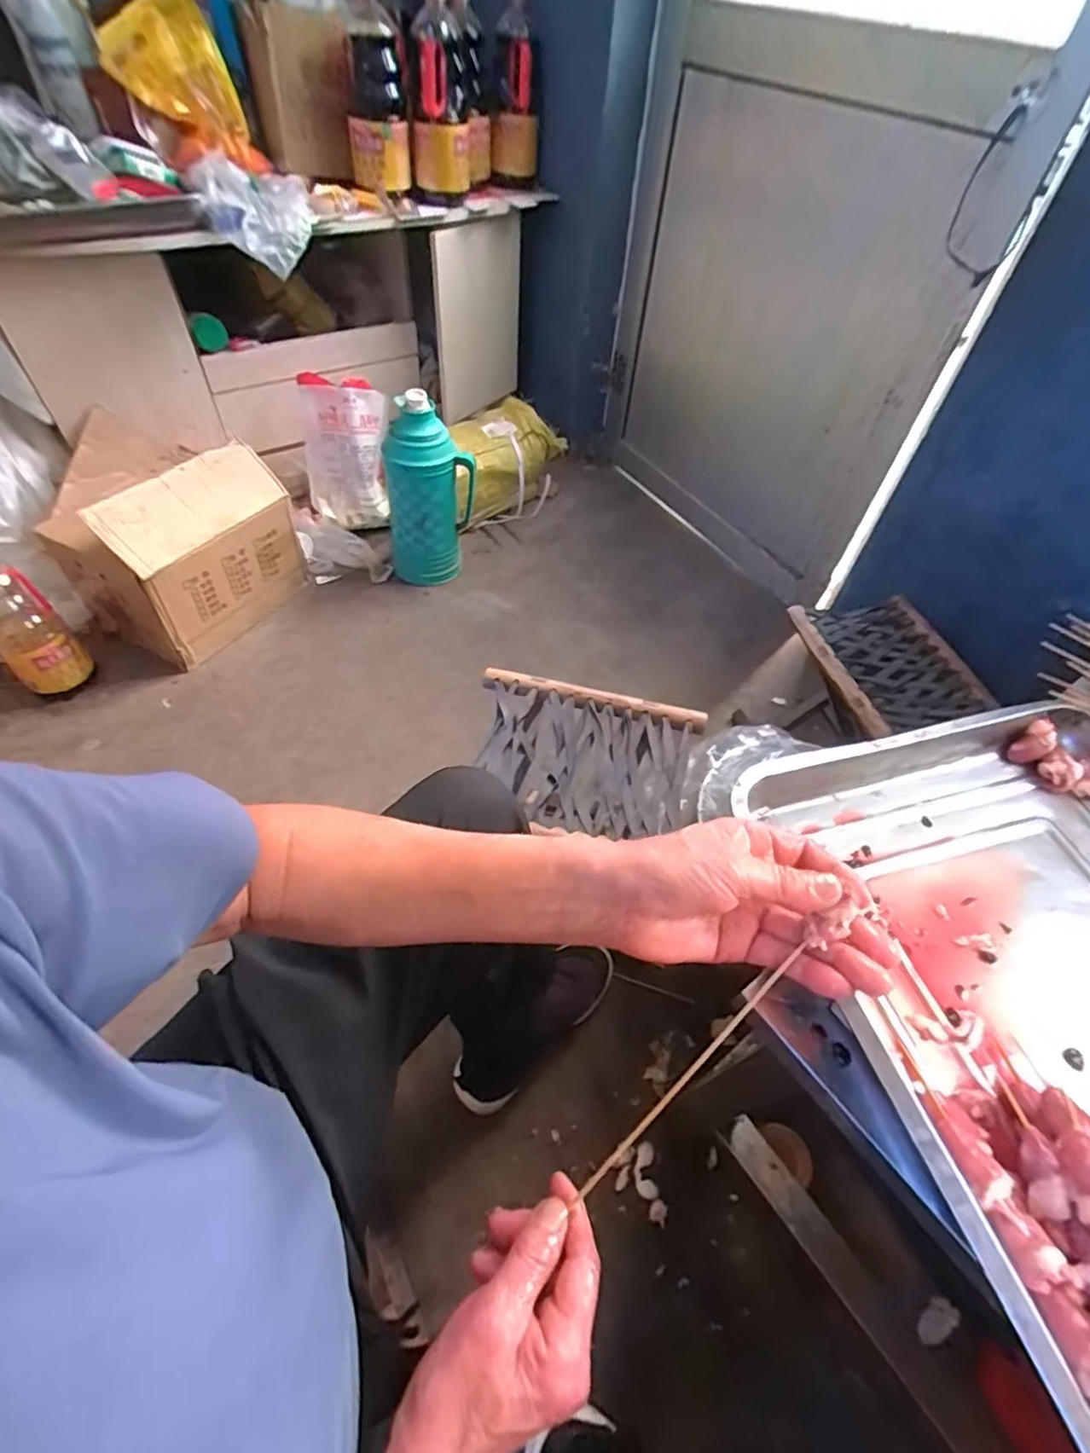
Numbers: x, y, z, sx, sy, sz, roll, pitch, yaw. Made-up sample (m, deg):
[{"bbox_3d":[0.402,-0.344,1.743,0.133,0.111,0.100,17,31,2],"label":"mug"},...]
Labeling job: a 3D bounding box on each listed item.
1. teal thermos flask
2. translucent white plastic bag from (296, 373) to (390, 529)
[{"bbox_3d":[-0.231,-0.465,1.225,0.172,0.362,0.121,-5,52,-8],"label":"teal thermos flask"},{"bbox_3d":[-0.424,-0.585,1.308,0.180,0.256,0.162,-10,53,-12],"label":"translucent white plastic bag"}]

